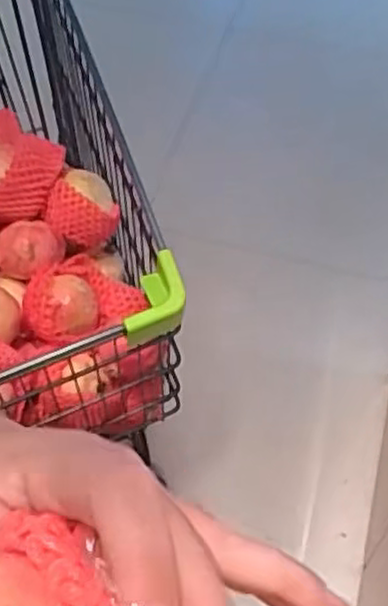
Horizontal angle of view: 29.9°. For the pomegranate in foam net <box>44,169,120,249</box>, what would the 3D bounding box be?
[{"bbox_3d":[-0.122,-0.108,0.840,0.067,0.064,0.083,27,60,19],"label":"pomegranate in foam net"}]

